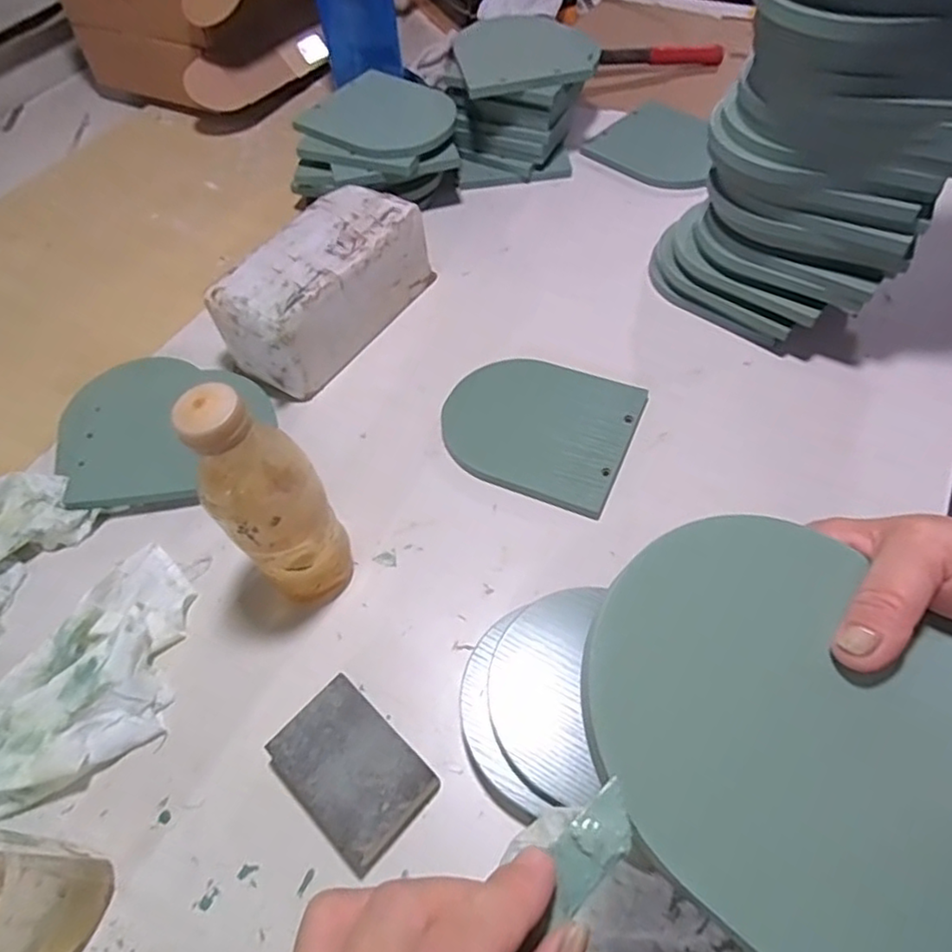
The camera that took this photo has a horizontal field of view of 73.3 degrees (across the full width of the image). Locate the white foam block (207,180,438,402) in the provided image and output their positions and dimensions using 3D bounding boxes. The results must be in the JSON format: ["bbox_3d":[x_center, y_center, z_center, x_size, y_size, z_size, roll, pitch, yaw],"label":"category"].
[{"bbox_3d":[-0.147,-0.188,0.642,0.107,0.095,0.223,27,61,20],"label":"white foam block"}]

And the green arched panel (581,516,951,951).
[{"bbox_3d":[0.119,0.090,0.217,0.164,0.007,0.135,38,65,12],"label":"green arched panel"}]

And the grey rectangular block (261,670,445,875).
[{"bbox_3d":[-0.081,0.192,0.419,0.098,0.024,0.074,35,64,27],"label":"grey rectangular block"}]

